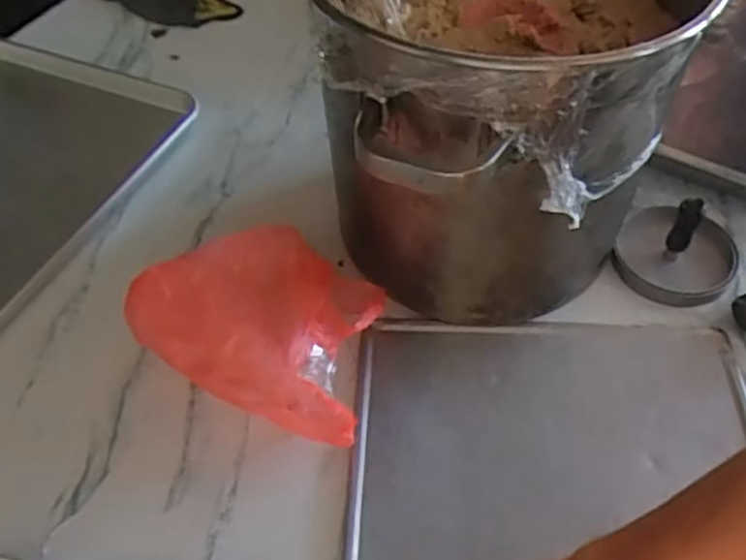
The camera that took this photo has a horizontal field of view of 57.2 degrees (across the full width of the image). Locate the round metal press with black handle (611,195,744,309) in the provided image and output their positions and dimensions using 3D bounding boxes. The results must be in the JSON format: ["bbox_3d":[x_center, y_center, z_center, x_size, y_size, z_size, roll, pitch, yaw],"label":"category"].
[{"bbox_3d":[0.299,-0.036,0.665,0.112,0.061,0.117,-1,52,1],"label":"round metal press with black handle"}]

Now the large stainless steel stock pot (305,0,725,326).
[{"bbox_3d":[0.098,-0.157,0.610,0.296,0.304,0.316,-2,51,3],"label":"large stainless steel stock pot"}]

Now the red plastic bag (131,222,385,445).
[{"bbox_3d":[-0.093,0.032,0.596,0.218,0.096,0.162,16,54,14],"label":"red plastic bag"}]

